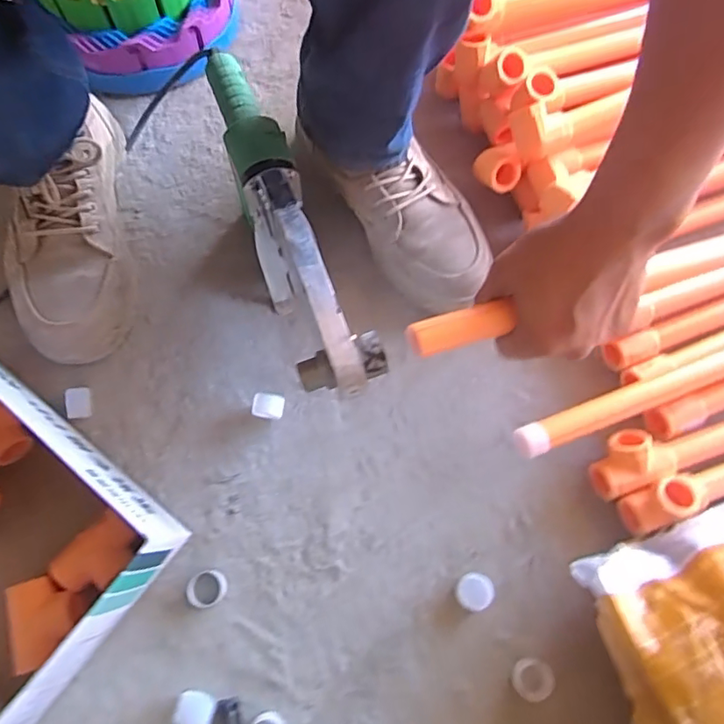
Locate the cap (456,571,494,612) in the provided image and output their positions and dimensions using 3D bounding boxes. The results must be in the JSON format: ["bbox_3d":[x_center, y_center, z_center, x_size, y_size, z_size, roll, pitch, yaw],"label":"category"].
[{"bbox_3d":[0.097,0.197,0.454,0.029,0.016,0.031,1,72,-2],"label":"cap"}]

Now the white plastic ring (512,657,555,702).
[{"bbox_3d":[0.142,0.262,0.437,0.033,0.004,0.031,-5,66,12],"label":"white plastic ring"}]

